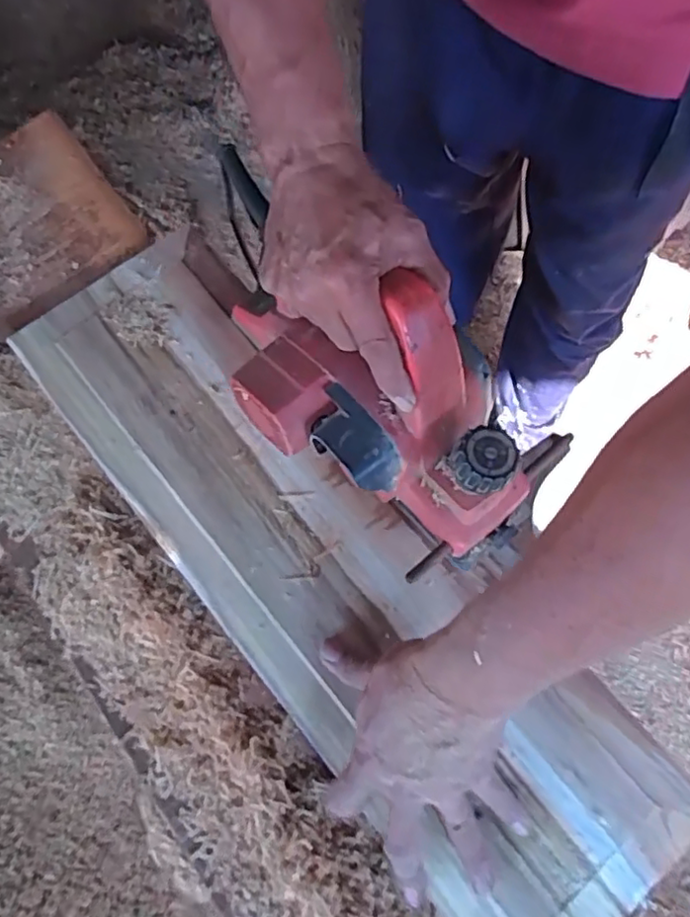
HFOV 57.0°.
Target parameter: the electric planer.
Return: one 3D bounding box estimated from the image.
[{"bbox_3d":[0.020,-0.039,0.416,0.245,0.135,0.123,44,82,9],"label":"electric planer"}]

